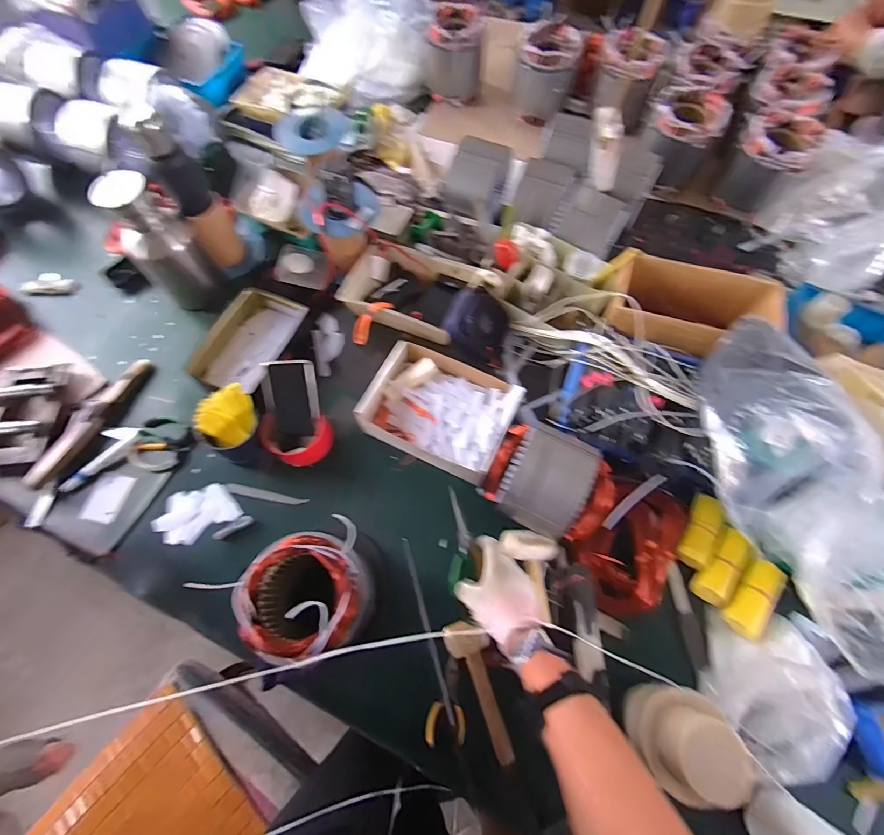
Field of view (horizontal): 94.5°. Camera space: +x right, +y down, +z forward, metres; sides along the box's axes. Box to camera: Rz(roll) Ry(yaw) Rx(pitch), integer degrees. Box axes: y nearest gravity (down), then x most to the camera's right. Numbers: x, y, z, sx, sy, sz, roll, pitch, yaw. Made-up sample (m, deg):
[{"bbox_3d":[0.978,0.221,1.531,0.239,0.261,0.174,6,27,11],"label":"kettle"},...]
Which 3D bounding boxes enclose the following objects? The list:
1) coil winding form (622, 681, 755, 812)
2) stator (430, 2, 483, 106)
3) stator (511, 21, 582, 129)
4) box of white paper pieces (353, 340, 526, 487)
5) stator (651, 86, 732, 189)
[{"bbox_3d":[0.285,0.387,0.493,0.085,0.111,0.097,-17,69,-7],"label":"coil winding form"},{"bbox_3d":[0.033,-0.978,1.114,0.156,0.171,0.132,5,68,2],"label":"stator"},{"bbox_3d":[0.258,-0.876,1.057,0.153,0.158,0.160,10,68,4],"label":"stator"},{"bbox_3d":[-0.005,-0.013,0.730,0.246,0.056,0.191,25,70,10],"label":"box of white paper pieces"},{"bbox_3d":[0.545,-0.645,0.949,0.154,0.139,0.142,29,71,11],"label":"stator"}]

